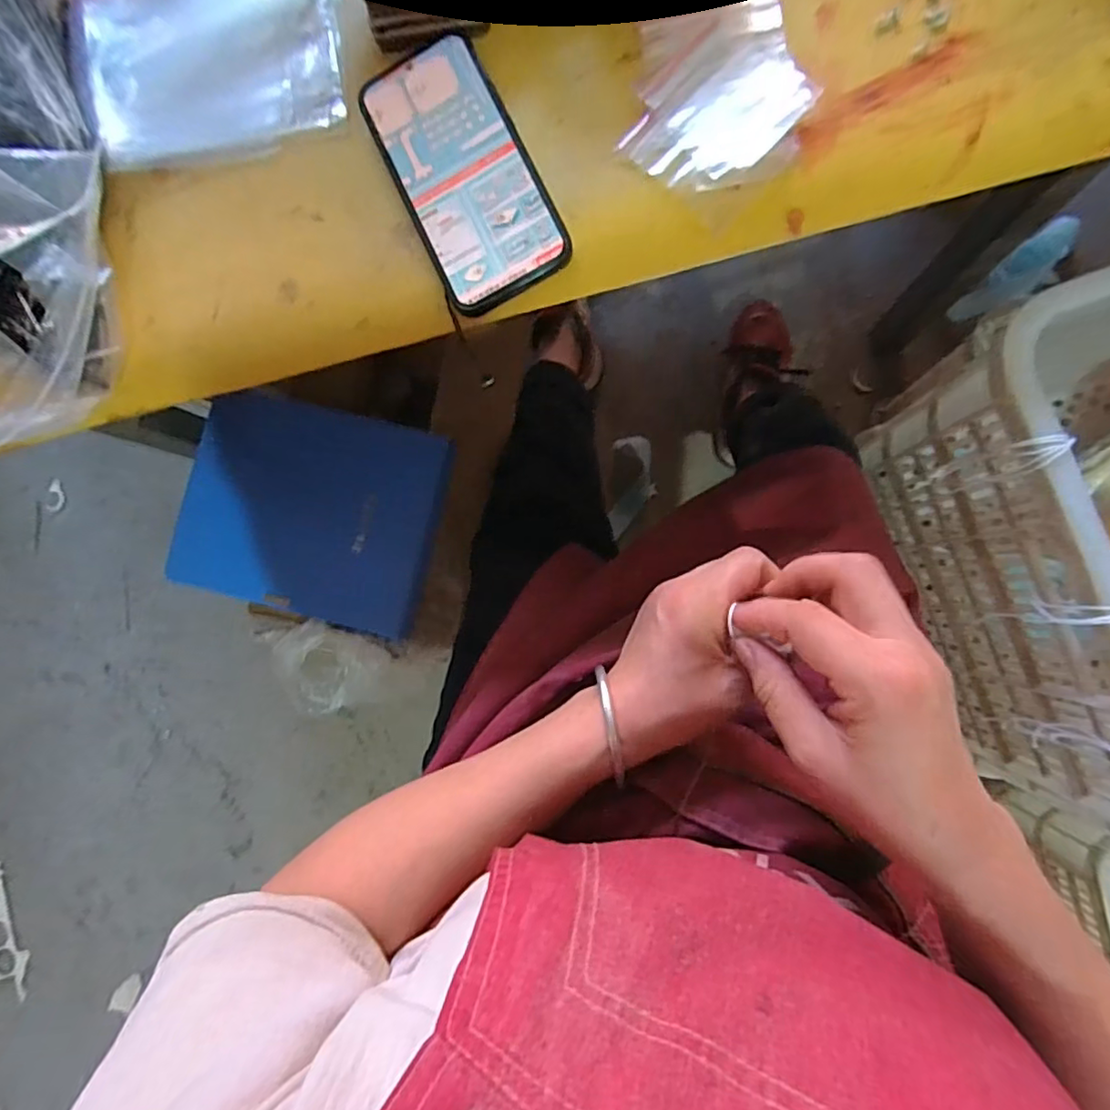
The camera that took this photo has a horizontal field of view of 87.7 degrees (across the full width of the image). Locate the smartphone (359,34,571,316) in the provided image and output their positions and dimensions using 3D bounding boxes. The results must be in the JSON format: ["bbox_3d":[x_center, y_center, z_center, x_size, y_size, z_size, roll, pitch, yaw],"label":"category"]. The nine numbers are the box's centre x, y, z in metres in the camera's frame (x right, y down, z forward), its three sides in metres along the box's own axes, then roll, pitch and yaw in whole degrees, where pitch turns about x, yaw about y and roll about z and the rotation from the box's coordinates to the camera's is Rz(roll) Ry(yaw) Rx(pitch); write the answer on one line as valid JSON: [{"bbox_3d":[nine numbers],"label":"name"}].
[{"bbox_3d":[-0.055,-0.228,0.345,0.073,0.012,0.162,-25,83,6],"label":"smartphone"}]

